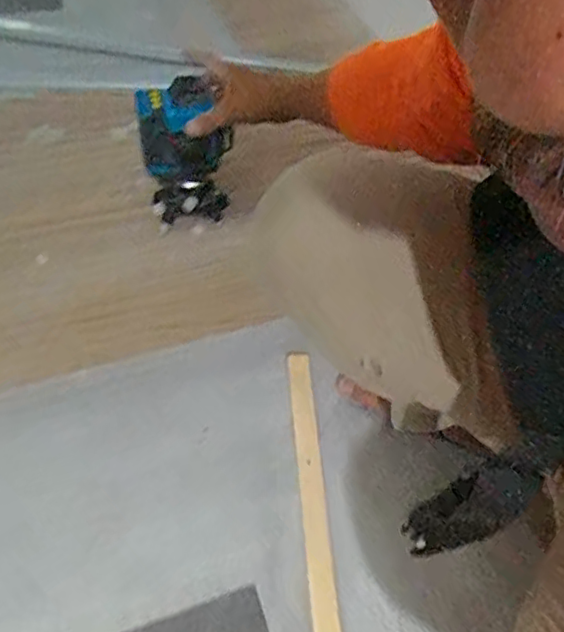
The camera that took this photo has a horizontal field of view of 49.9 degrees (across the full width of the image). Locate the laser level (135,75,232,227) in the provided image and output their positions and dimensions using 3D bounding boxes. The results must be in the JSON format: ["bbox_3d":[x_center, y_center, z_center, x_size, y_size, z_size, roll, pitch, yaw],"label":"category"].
[{"bbox_3d":[-0.125,-0.206,0.808,0.113,0.198,0.061,-16,46,-9],"label":"laser level"}]

